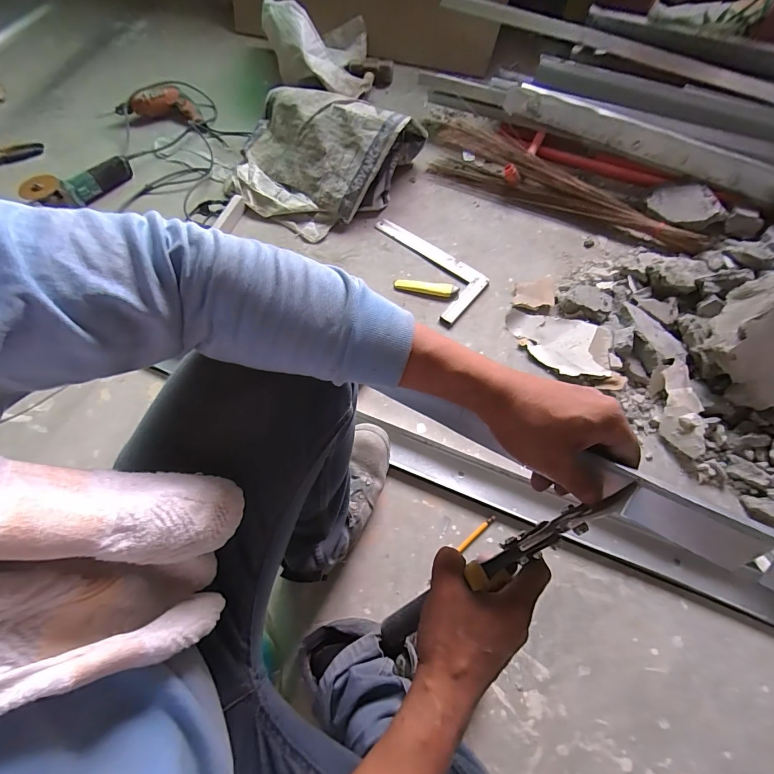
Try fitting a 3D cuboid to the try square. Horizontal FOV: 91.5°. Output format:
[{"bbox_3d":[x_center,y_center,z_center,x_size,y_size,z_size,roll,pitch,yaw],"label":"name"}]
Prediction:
[{"bbox_3d":[0.084,-0.311,0.950,0.343,0.022,0.148,41,74,18],"label":"try square"}]

